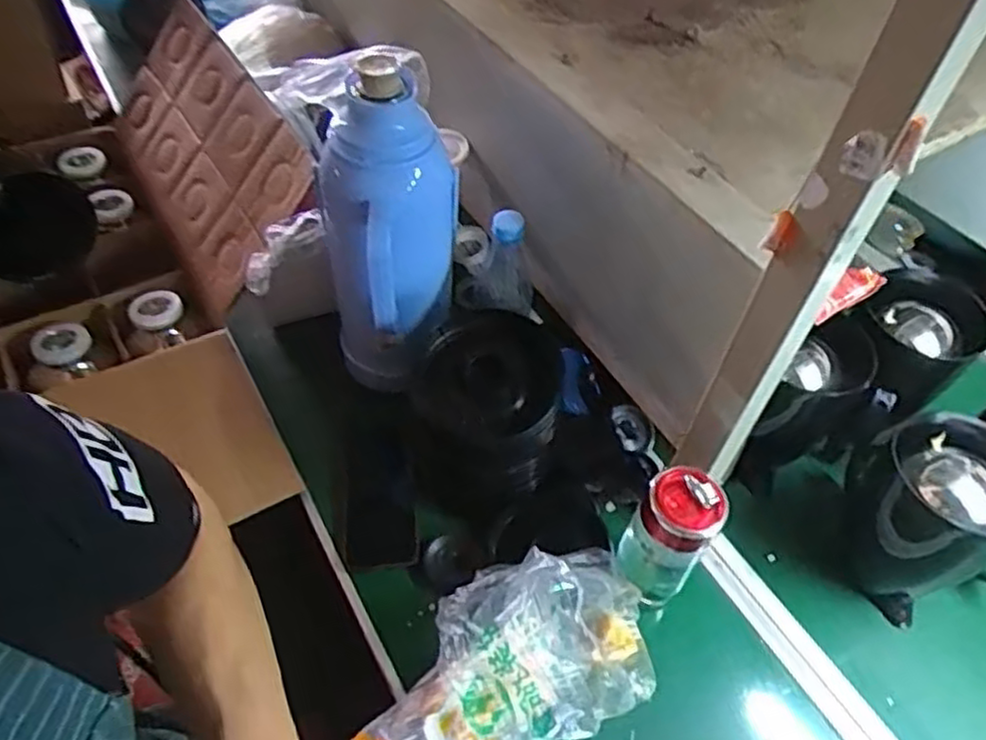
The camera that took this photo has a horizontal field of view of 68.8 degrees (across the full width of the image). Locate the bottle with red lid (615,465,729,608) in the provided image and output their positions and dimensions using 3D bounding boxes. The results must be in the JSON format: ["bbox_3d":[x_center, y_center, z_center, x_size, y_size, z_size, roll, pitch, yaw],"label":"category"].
[{"bbox_3d":[0.157,0.147,0.645,0.065,0.158,0.063,3,49,-3],"label":"bottle with red lid"}]

